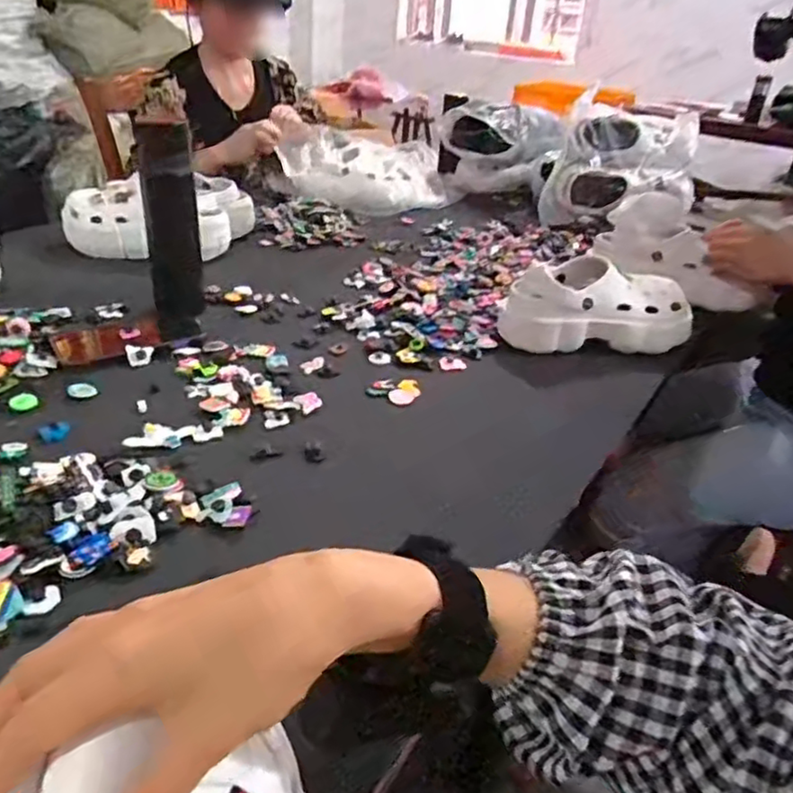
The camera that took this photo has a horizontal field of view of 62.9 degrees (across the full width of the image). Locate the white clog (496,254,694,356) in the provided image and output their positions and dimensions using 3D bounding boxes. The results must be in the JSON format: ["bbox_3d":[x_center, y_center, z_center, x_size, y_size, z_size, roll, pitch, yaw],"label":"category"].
[{"bbox_3d":[0.260,-0.125,0.865,0.253,0.100,0.114,0,31,-8],"label":"white clog"}]

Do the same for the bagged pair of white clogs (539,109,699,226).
[{"bbox_3d":[0.455,-0.455,1.331,0.287,0.209,0.145,10,30,8],"label":"bagged pair of white clogs"}]

